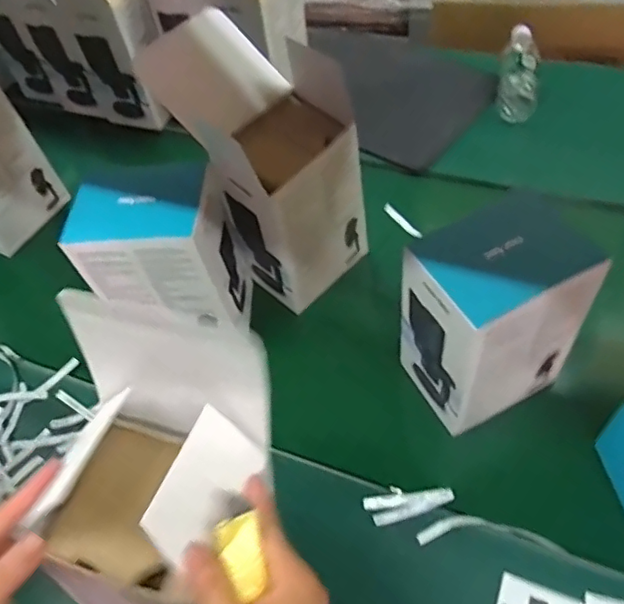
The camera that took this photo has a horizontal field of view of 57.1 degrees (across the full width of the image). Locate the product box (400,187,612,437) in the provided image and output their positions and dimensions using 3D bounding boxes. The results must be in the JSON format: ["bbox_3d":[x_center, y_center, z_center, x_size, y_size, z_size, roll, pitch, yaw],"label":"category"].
[{"bbox_3d":[0.187,0.017,0.610,0.156,0.248,0.123,-23,57,-11],"label":"product box"}]

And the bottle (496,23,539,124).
[{"bbox_3d":[0.360,-0.406,1.001,0.062,0.071,0.238,9,57,10],"label":"bottle"}]

